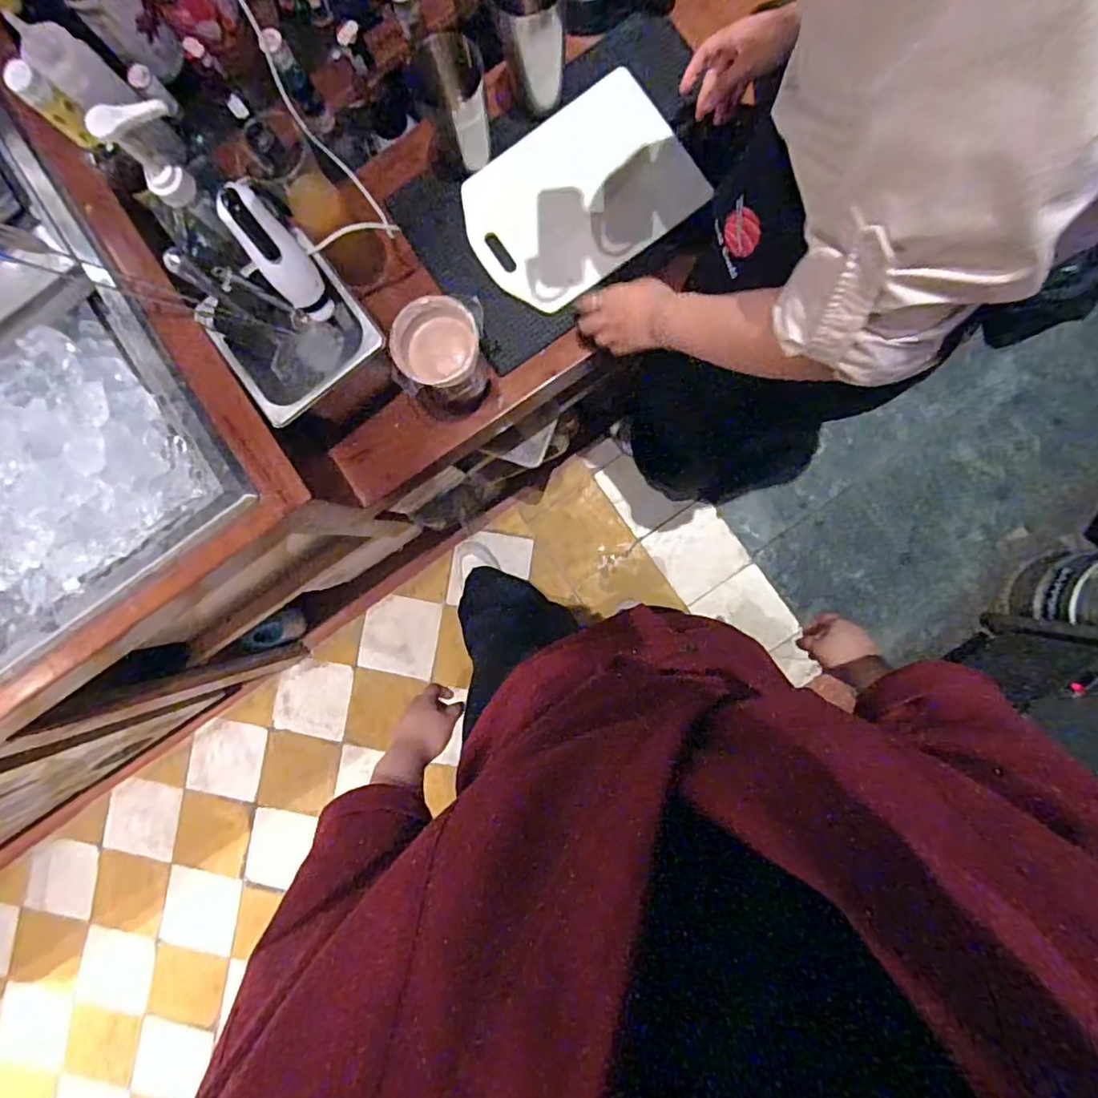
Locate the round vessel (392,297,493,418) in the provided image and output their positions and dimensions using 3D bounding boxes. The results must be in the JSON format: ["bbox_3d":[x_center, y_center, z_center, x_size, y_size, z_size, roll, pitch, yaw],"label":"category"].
[{"bbox_3d":[-0.128,-0.229,0.714,0.096,0.145,0.102,0,89,5],"label":"round vessel"}]

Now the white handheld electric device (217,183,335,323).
[{"bbox_3d":[-0.283,-0.305,0.616,0.051,0.158,0.047,-28,61,4],"label":"white handheld electric device"}]

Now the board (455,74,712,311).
[{"bbox_3d":[0.036,-0.460,0.758,0.284,0.009,0.212,-35,87,5],"label":"board"}]

